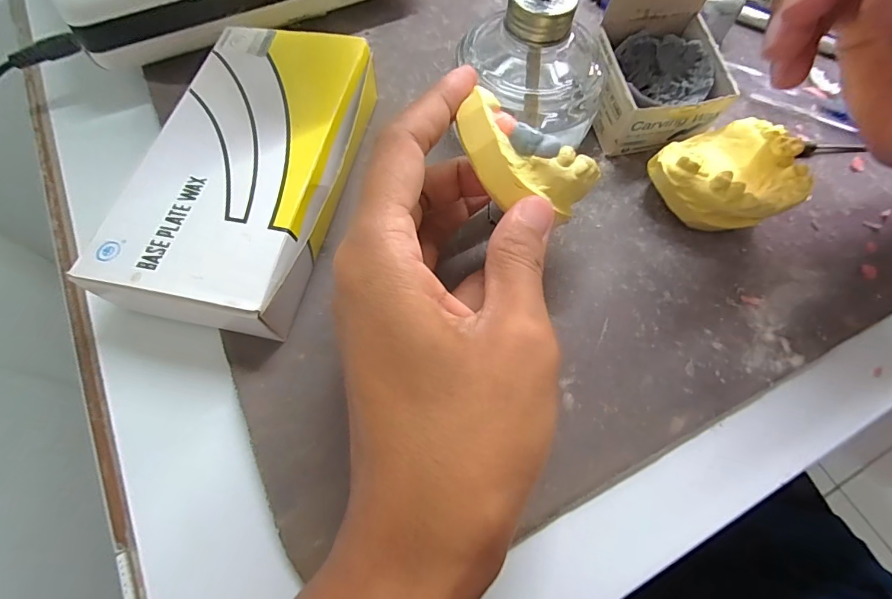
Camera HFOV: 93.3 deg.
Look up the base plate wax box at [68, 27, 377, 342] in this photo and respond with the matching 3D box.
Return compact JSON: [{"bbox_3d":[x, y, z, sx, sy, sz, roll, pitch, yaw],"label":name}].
[{"bbox_3d":[-0.086,-0.058,0.198,0.089,0.034,0.153,13,66,4],"label":"base plate wax box"}]

